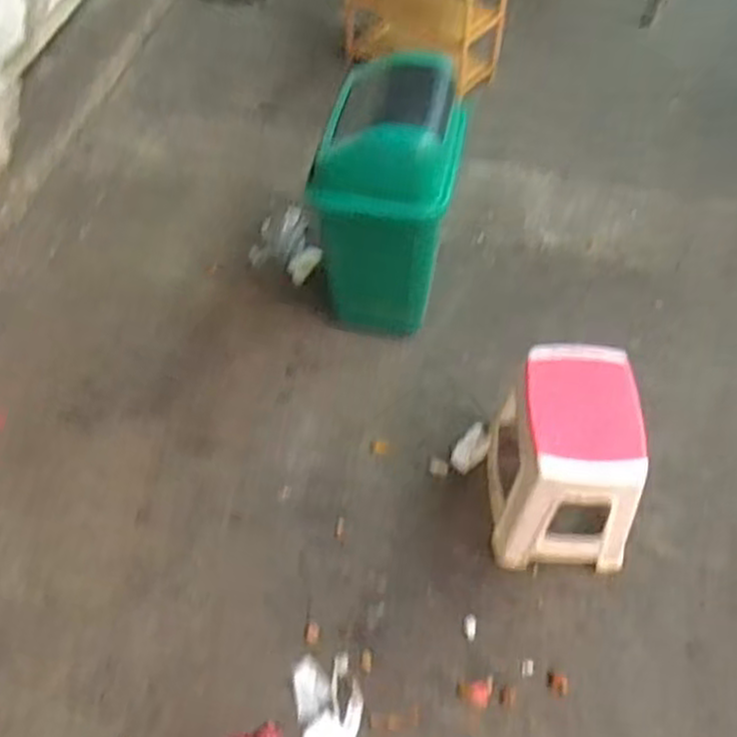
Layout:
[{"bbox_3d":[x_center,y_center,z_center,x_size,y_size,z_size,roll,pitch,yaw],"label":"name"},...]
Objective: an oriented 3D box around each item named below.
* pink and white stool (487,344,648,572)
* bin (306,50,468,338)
[{"bbox_3d":[0.383,0.178,1.548,0.254,0.309,0.333,1,52,1],"label":"pink and white stool"},{"bbox_3d":[0.046,-0.368,1.787,0.303,0.552,0.392,7,53,5],"label":"bin"}]

